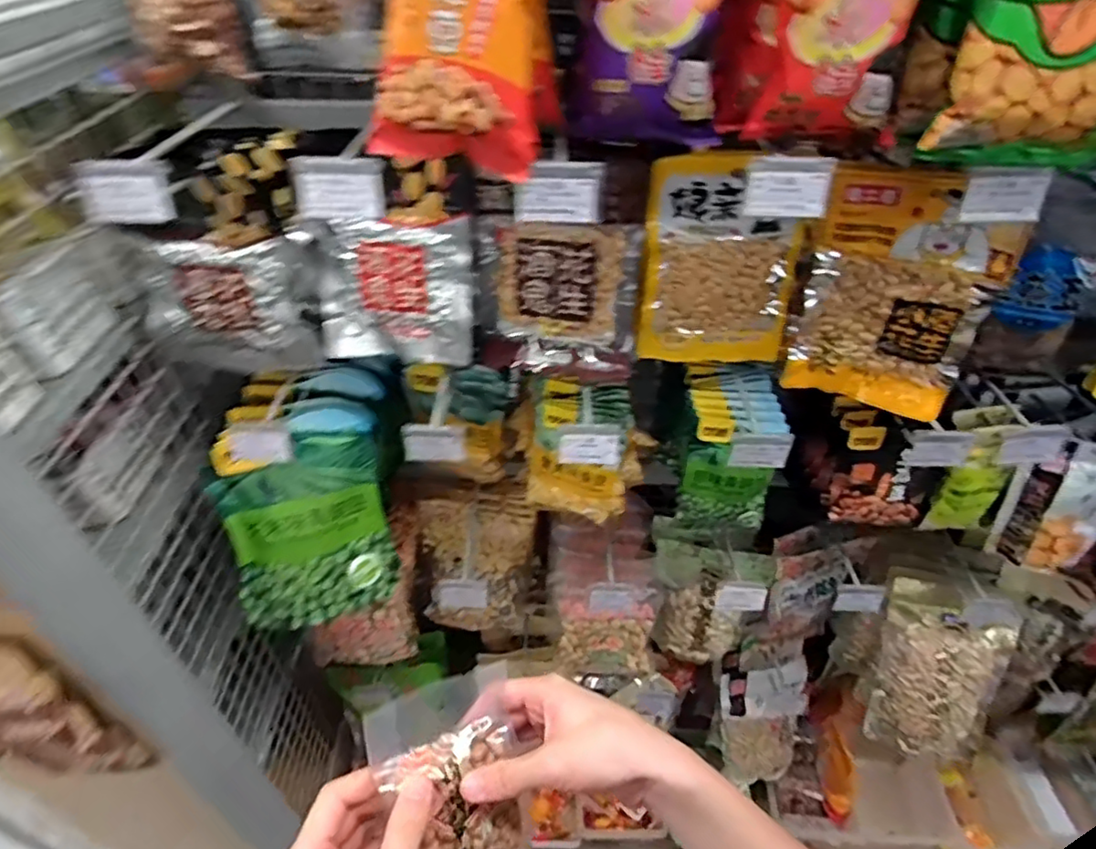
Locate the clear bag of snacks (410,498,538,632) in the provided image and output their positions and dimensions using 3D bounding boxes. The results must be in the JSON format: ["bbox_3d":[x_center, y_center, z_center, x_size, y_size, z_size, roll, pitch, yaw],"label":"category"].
[{"bbox_3d":[-0.114,0.221,1.005,0.182,0.200,0.114,4,41,3],"label":"clear bag of snacks"}]

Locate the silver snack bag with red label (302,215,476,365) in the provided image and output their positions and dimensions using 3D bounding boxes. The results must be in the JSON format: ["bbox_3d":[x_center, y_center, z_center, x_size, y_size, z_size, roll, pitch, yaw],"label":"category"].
[{"bbox_3d":[-0.160,-0.138,0.657,0.163,0.141,0.048,4,41,3],"label":"silver snack bag with red label"}]

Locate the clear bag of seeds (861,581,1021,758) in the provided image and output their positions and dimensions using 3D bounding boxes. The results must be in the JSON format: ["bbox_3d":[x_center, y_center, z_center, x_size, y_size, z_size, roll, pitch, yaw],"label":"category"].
[{"bbox_3d":[0.556,0.344,0.881,0.164,0.248,0.052,7,5,12],"label":"clear bag of seeds"}]

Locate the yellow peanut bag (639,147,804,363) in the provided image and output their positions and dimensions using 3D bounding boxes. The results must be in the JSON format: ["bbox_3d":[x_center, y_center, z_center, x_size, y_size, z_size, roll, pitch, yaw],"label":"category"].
[{"bbox_3d":[0.177,-0.160,0.643,0.157,0.217,0.028,-1,41,-3],"label":"yellow peanut bag"}]

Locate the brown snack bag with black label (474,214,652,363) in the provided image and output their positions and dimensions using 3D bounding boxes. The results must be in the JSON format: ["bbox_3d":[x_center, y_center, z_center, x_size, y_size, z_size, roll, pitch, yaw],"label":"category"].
[{"bbox_3d":[0.009,-0.142,0.662,0.170,0.134,0.047,5,42,5],"label":"brown snack bag with black label"}]

